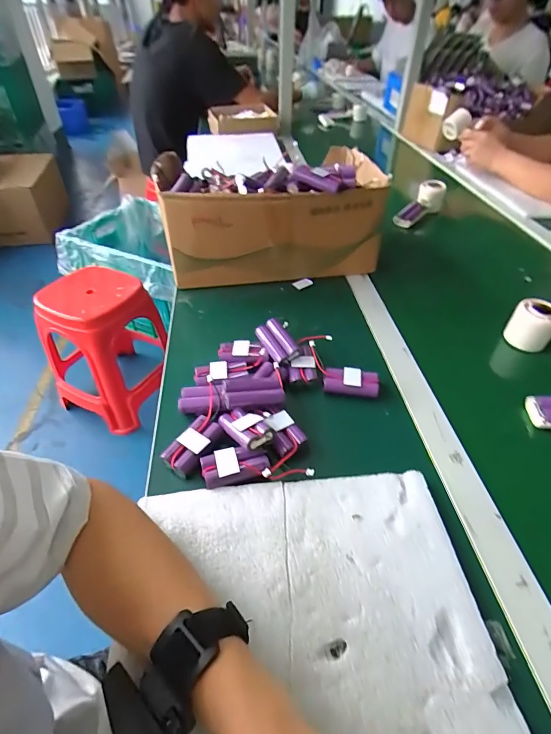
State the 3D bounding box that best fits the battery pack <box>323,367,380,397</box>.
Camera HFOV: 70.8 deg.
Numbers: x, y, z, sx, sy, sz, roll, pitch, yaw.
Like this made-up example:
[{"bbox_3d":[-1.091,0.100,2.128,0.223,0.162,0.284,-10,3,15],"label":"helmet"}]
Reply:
[{"bbox_3d":[0.095,0.018,0.485,0.067,0.020,0.030,9,43,7],"label":"battery pack"}]

